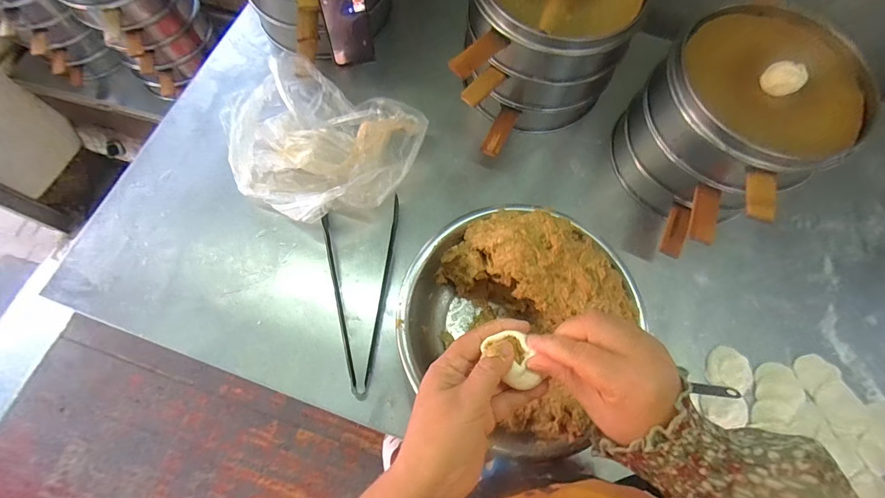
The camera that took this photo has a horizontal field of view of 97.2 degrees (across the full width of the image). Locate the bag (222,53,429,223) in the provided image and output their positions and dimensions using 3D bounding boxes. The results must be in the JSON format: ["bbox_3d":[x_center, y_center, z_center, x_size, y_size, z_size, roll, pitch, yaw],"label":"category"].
[{"bbox_3d":[-0.189,-0.154,0.578,0.270,0.084,0.219,27,71,7],"label":"bag"}]

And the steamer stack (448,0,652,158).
[{"bbox_3d":[0.150,-0.295,0.586,0.219,0.200,0.277,13,70,2],"label":"steamer stack"}]

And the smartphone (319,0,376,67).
[{"bbox_3d":[-0.151,-0.358,0.620,0.067,0.146,0.013,-20,62,-10],"label":"smartphone"}]

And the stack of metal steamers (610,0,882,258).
[{"bbox_3d":[0.395,-0.150,0.533,0.221,0.221,0.232,-15,71,-8],"label":"stack of metal steamers"}]

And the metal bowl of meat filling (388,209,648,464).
[{"bbox_3d":[0.084,0.079,0.482,0.242,0.128,0.251,1,70,-2],"label":"metal bowl of meat filling"}]

